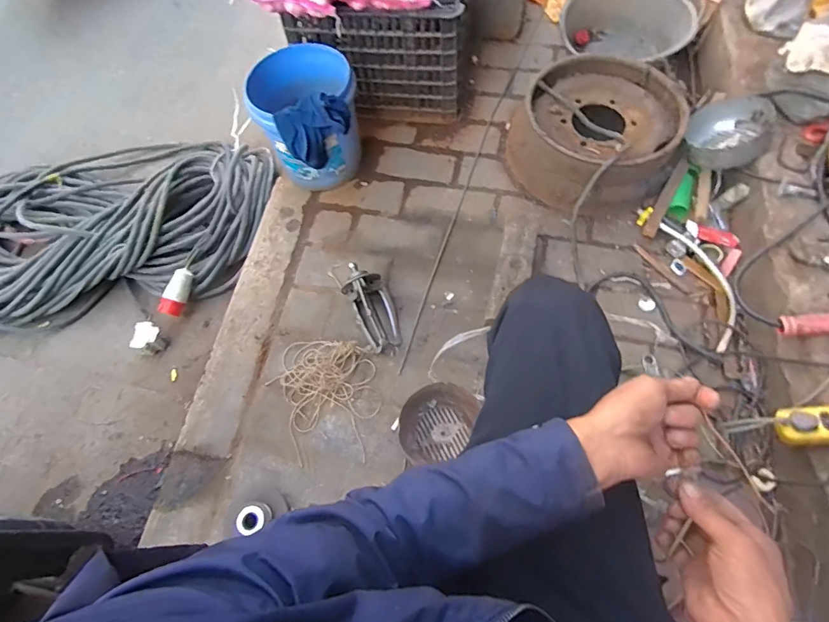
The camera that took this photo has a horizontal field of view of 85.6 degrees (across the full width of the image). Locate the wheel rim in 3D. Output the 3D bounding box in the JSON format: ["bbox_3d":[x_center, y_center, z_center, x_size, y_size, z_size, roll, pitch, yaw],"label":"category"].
[{"bbox_3d":[0.472,-0.460,1.172,0.399,0.163,0.418,-1,63,2],"label":"wheel rim"}]

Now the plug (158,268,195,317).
[{"bbox_3d":[-0.670,-0.054,1.261,0.056,0.054,0.136,29,98,16],"label":"plug"}]

